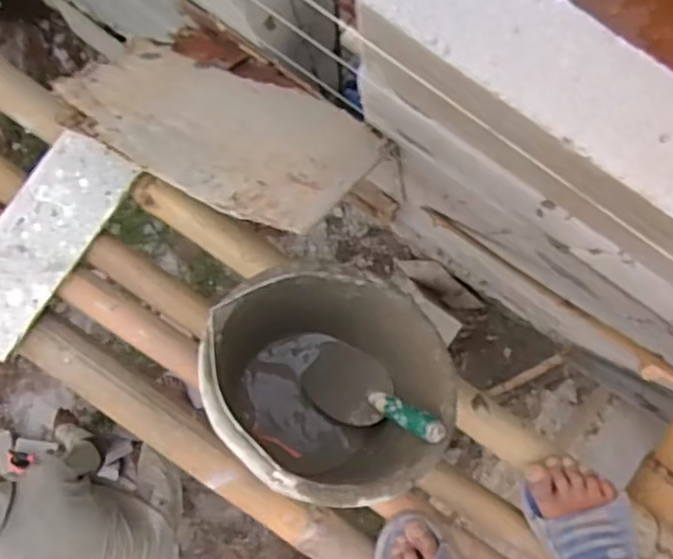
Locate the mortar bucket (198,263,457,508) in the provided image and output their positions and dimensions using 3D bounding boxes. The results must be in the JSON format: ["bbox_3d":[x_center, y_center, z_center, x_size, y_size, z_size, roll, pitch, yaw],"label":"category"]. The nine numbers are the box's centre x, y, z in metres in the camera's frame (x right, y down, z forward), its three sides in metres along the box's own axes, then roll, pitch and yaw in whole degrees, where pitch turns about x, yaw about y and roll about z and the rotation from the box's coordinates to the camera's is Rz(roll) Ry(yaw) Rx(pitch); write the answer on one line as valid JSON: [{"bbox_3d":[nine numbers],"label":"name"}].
[{"bbox_3d":[-0.033,0.146,0.858,0.275,0.240,0.275,6,68,-14],"label":"mortar bucket"}]

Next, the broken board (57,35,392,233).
[{"bbox_3d":[-0.137,-0.193,0.853,0.353,0.261,0.012,24,135,2],"label":"broken board"}]

